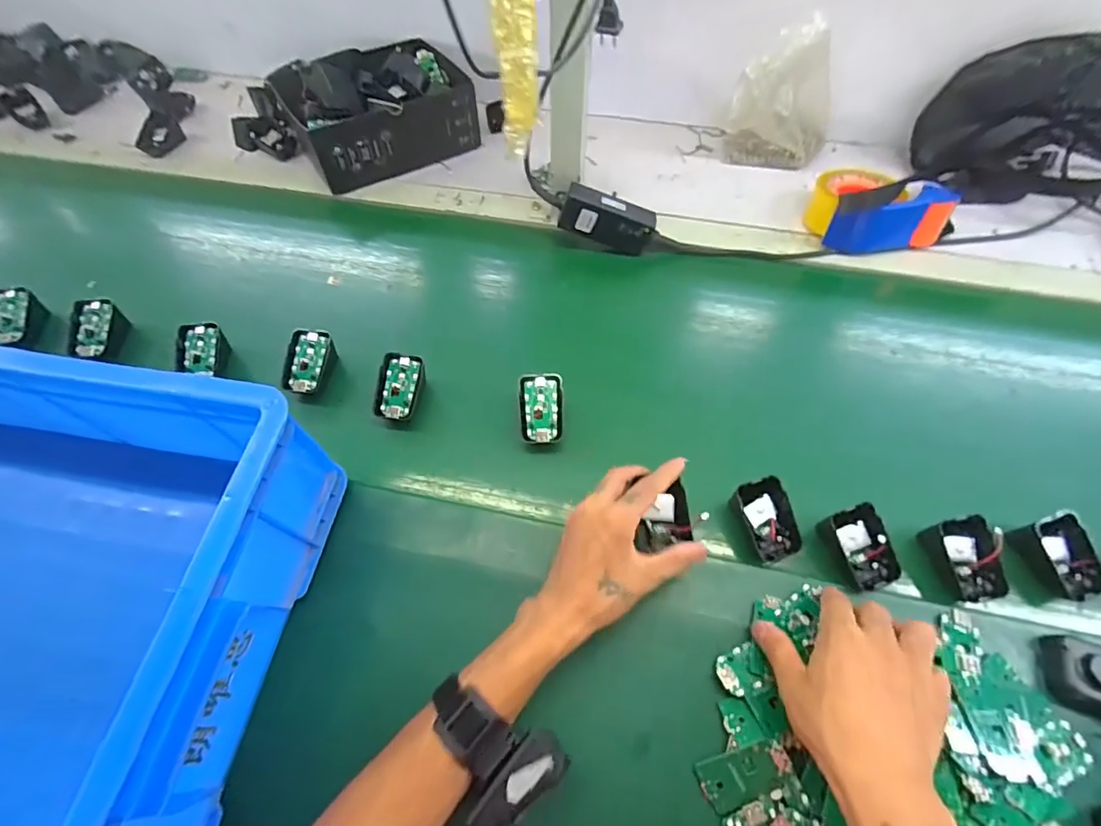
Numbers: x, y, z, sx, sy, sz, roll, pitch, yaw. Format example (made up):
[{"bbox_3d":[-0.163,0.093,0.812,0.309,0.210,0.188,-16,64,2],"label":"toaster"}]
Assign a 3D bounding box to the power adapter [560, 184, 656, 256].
[{"bbox_3d":[0.070,-0.237,0.619,0.113,0.053,0.026,16,57,-14],"label":"power adapter"}]

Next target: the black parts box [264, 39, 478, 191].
[{"bbox_3d":[-0.246,-0.441,0.736,0.241,0.104,0.177,-26,63,-11],"label":"black parts box"}]

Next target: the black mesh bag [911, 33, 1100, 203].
[{"bbox_3d":[0.646,-0.376,0.646,0.152,0.166,0.256,-36,65,-16],"label":"black mesh bag"}]

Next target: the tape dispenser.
[{"bbox_3d":[0.416,-0.263,0.630,0.161,0.077,0.108,2,61,4],"label":"tape dispenser"}]

